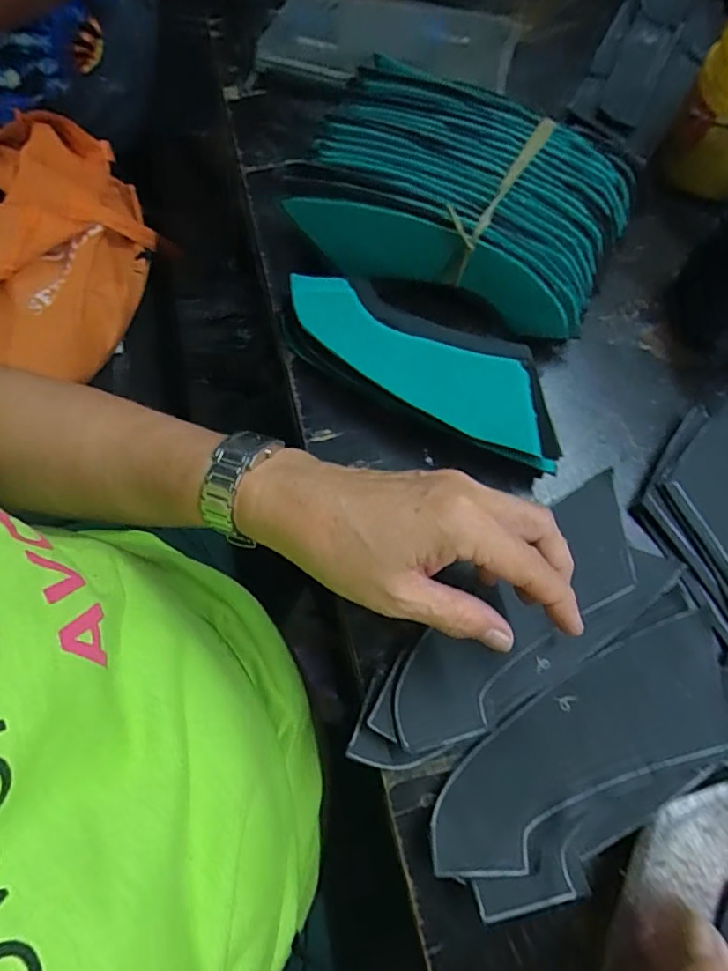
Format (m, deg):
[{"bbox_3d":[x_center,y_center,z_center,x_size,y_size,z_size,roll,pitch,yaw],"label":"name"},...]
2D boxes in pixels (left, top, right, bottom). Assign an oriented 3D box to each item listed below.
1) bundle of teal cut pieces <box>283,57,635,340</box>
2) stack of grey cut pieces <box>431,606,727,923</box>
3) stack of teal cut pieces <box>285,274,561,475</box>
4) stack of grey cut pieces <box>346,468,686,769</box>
[{"bbox_3d":[0.070,-0.196,0.362,0.205,0.057,0.136,23,72,7],"label":"bundle of teal cut pieces"},{"bbox_3d":[0.119,0.140,0.277,0.181,0.022,0.071,-33,74,-11],"label":"stack of grey cut pieces"},{"bbox_3d":[0.036,-0.076,0.339,0.190,0.027,0.063,27,73,9],"label":"stack of teal cut pieces"},{"bbox_3d":[0.081,0.080,0.300,0.204,0.016,0.076,-36,75,-10],"label":"stack of grey cut pieces"}]

